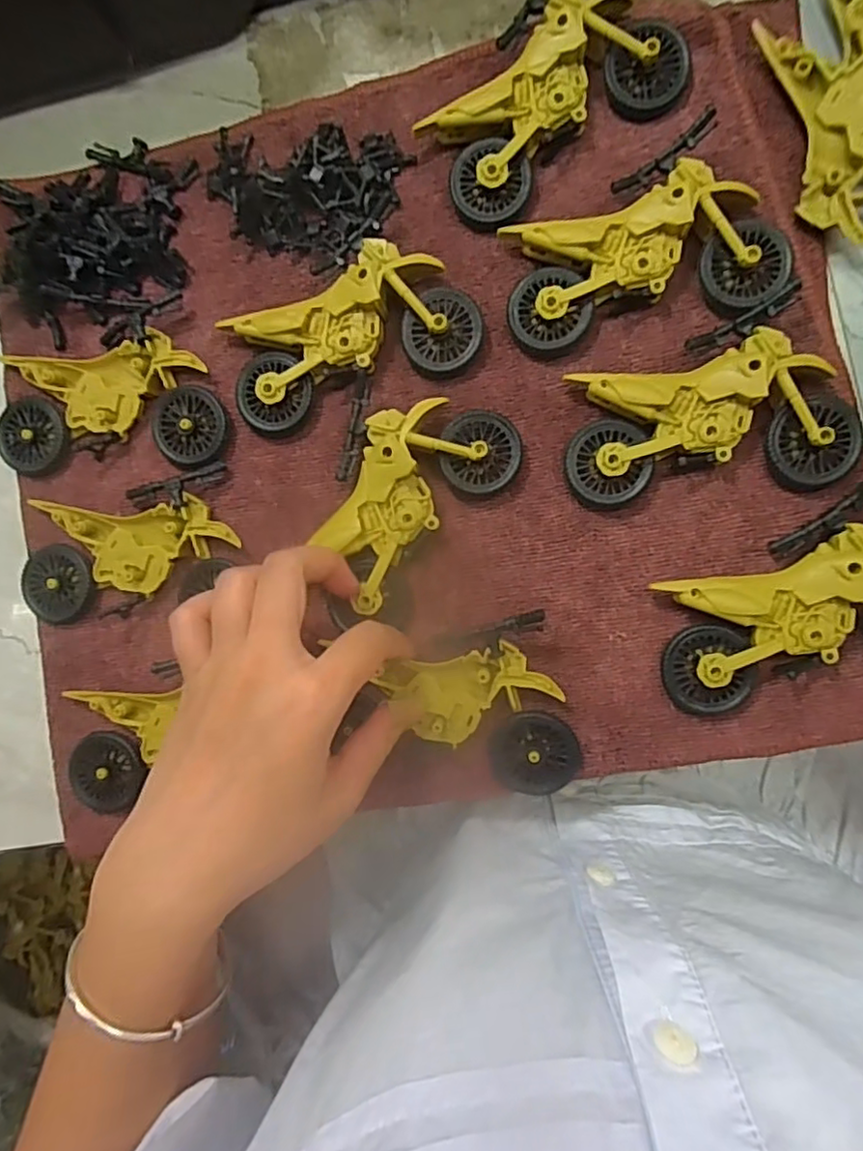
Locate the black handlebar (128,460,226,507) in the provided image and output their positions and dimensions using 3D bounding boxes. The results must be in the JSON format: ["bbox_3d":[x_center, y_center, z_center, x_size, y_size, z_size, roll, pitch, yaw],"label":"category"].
[{"bbox_3d":[-0.120,-0.040,0.297,0.046,0.012,0.017,-19,87,7],"label":"black handlebar"}]

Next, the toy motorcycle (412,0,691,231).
[{"bbox_3d":[0.050,-0.217,0.276,0.112,0.021,0.070,-34,85,6],"label":"toy motorcycle"}]

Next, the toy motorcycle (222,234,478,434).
[{"bbox_3d":[-0.038,-0.110,0.285,0.115,0.019,0.058,-18,87,7],"label":"toy motorcycle"}]

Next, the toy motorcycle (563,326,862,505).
[{"bbox_3d":[0.117,-0.066,0.265,0.114,0.020,0.060,-5,89,8],"label":"toy motorcycle"}]

